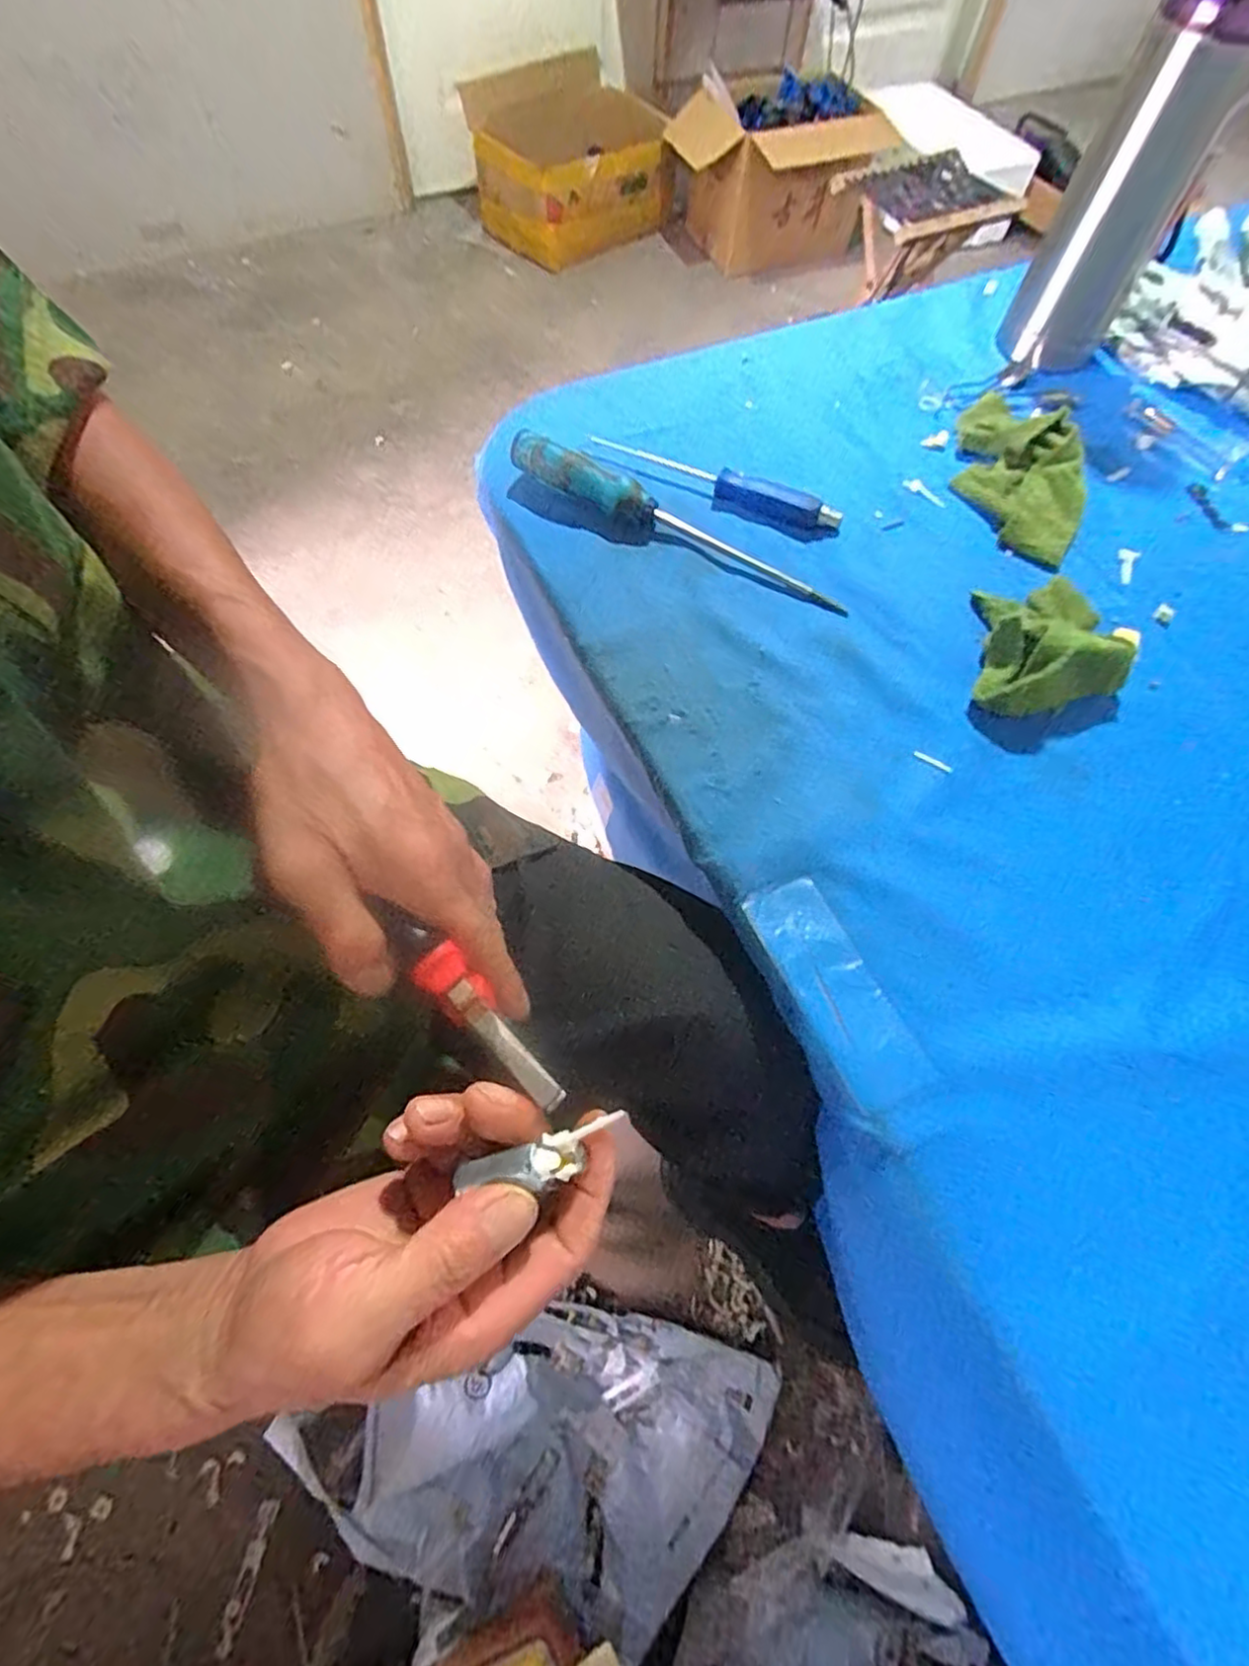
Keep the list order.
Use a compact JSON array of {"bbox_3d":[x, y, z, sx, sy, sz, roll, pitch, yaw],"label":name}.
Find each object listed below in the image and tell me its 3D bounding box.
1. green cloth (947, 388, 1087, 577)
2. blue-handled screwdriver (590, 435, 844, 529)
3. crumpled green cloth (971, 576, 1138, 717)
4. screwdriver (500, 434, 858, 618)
[{"bbox_3d":[0.283,-0.263,0.479,0.074,0.030,0.165,10,65,3],"label":"green cloth"},{"bbox_3d":[0.063,-0.248,0.471,0.183,0.014,0.018,23,66,8],"label":"blue-handled screwdriver"},{"bbox_3d":[0.260,-0.115,0.402,0.083,0.041,0.102,15,65,5],"label":"crumpled green cloth"},{"bbox_3d":[0.033,-0.207,0.443,0.244,0.031,0.023,27,67,10],"label":"screwdriver"}]

